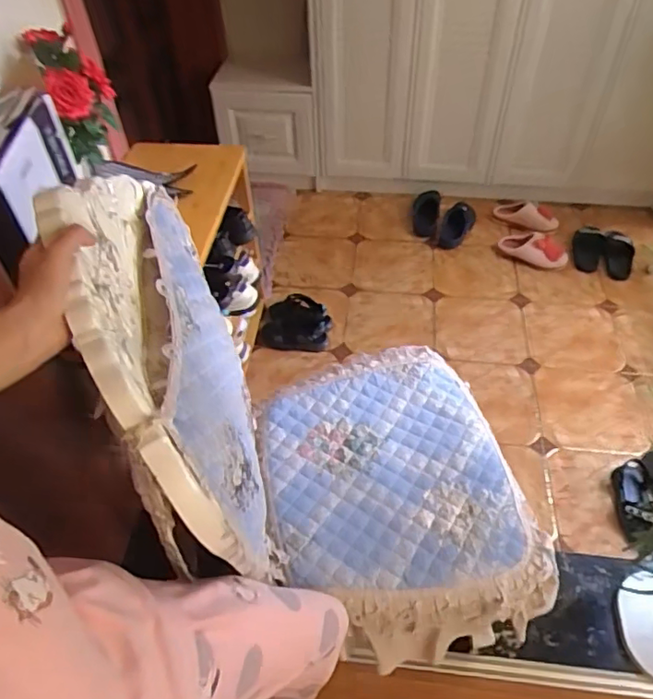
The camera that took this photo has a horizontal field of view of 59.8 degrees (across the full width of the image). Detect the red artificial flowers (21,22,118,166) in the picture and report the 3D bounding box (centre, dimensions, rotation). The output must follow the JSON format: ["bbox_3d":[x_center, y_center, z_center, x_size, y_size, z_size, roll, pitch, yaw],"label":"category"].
[{"bbox_3d":[-0.471,-0.487,1.100,0.115,0.241,0.108,-25,52,-19],"label":"red artificial flowers"}]

